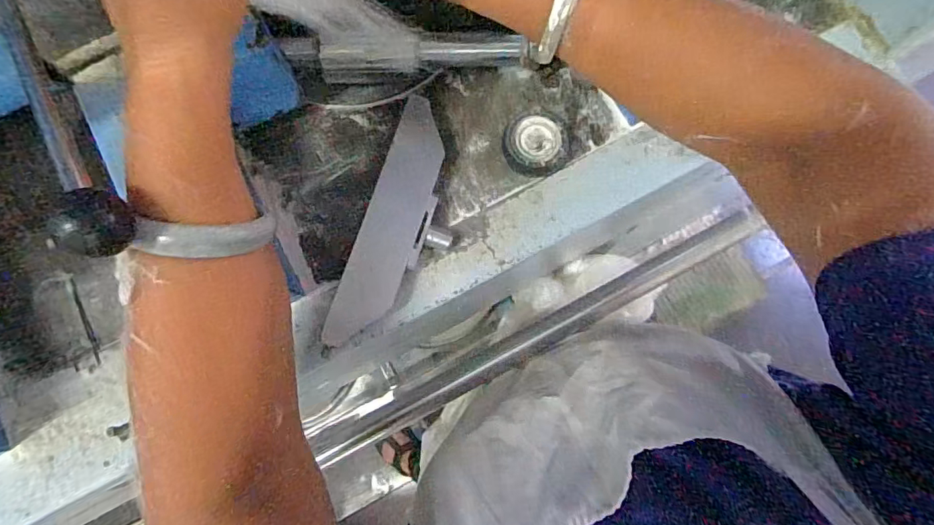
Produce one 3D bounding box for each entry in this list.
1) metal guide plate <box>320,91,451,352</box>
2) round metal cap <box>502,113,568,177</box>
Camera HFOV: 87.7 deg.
[{"bbox_3d":[-0.043,-0.026,0.360,0.056,0.032,0.185,16,79,4],"label":"metal guide plate"},{"bbox_3d":[0.052,-0.089,0.377,0.048,0.022,0.049,0,78,1],"label":"round metal cap"}]

